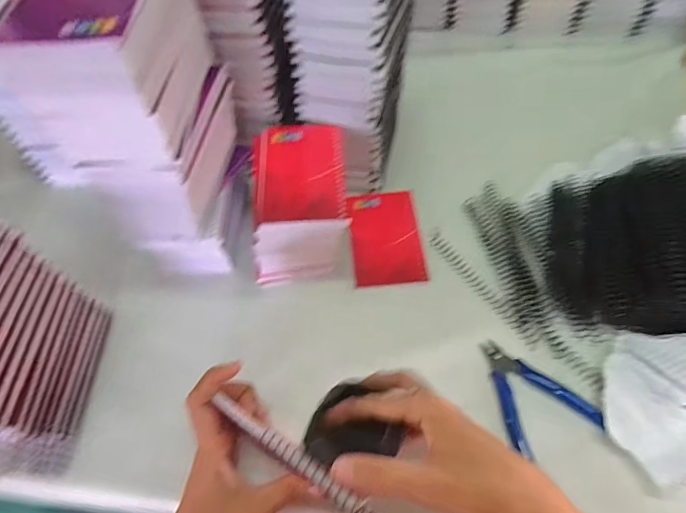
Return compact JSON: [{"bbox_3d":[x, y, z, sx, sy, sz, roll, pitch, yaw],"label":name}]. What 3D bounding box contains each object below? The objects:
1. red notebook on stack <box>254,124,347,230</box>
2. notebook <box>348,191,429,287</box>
[{"bbox_3d":[-0.042,-0.086,0.423,0.092,0.008,0.127,-7,57,-1],"label":"red notebook on stack"},{"bbox_3d":[0.049,-0.025,0.490,0.079,0.008,0.122,-5,57,0],"label":"notebook"}]

